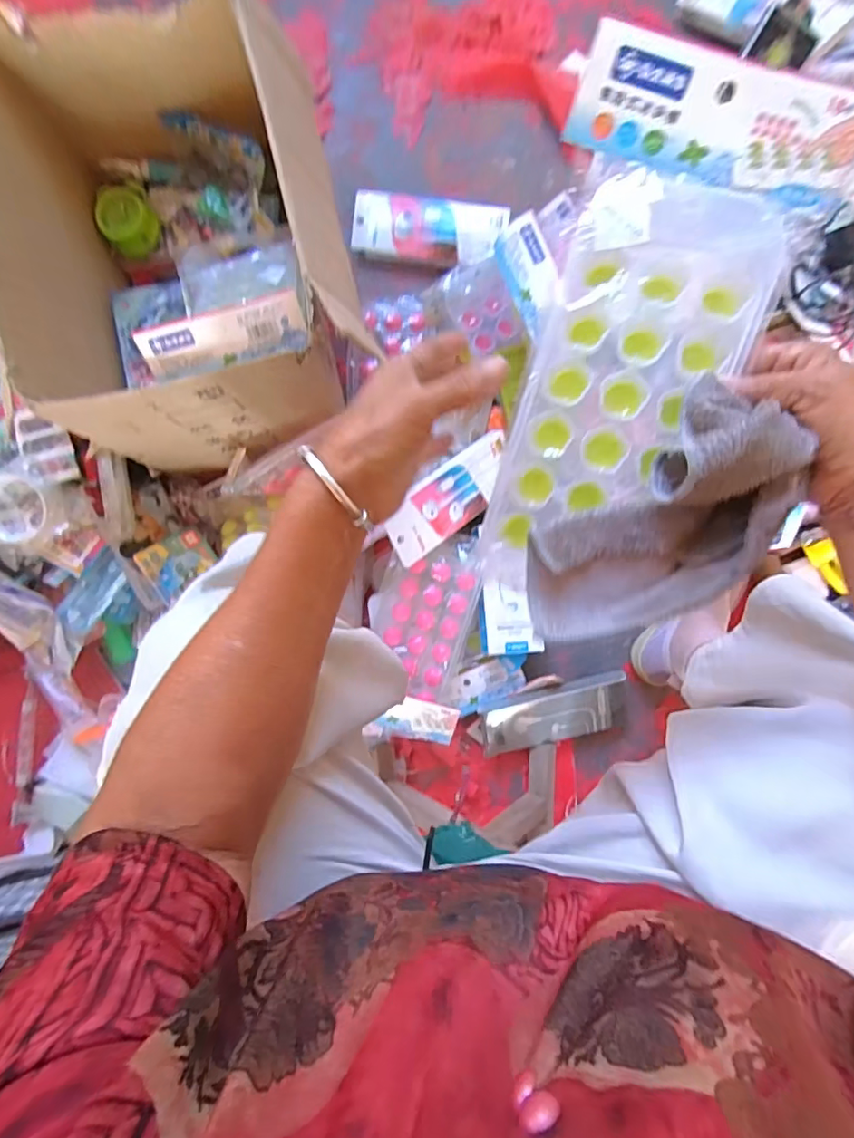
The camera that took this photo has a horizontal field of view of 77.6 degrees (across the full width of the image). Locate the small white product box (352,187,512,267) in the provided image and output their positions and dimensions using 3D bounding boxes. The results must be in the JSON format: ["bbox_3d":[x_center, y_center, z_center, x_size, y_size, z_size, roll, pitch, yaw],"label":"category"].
[{"bbox_3d":[0.002,-0.469,0.735,0.205,0.022,0.091,8,91,1],"label":"small white product box"}]

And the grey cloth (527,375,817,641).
[{"bbox_3d":[0.130,-0.017,0.296,0.156,0.077,0.093,-44,89,2],"label":"grey cloth"}]

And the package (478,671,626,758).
[{"bbox_3d":[0.177,0.202,0.737,0.201,0.043,0.082,-13,91,1],"label":"package"}]

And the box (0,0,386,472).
[{"bbox_3d":[-0.256,-0.354,0.582,0.310,0.239,0.397,-12,91,1],"label":"box"}]

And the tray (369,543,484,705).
[{"bbox_3d":[-0.008,0.059,0.686,0.123,0.029,0.199,20,92,0],"label":"tray"}]

